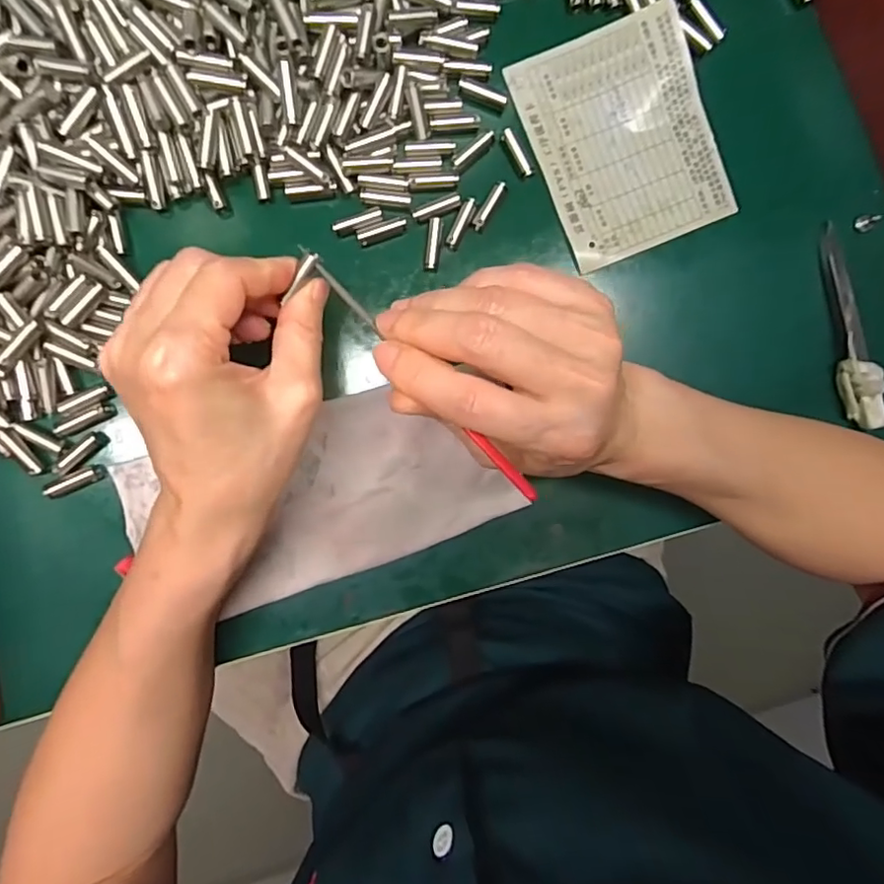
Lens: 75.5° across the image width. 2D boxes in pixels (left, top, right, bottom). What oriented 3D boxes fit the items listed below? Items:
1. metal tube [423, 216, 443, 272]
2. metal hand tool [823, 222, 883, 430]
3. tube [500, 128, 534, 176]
[{"bbox_3d":[-0.004,-0.098,0.283,0.007,0.004,0.026,6,92,-6],"label":"metal tube"},{"bbox_3d":[0.209,-0.058,0.295,0.013,0.020,0.105,-16,94,-4],"label":"metal hand tool"},{"bbox_3d":[0.038,-0.144,0.284,0.006,0.004,0.024,-31,95,-3],"label":"tube"}]

